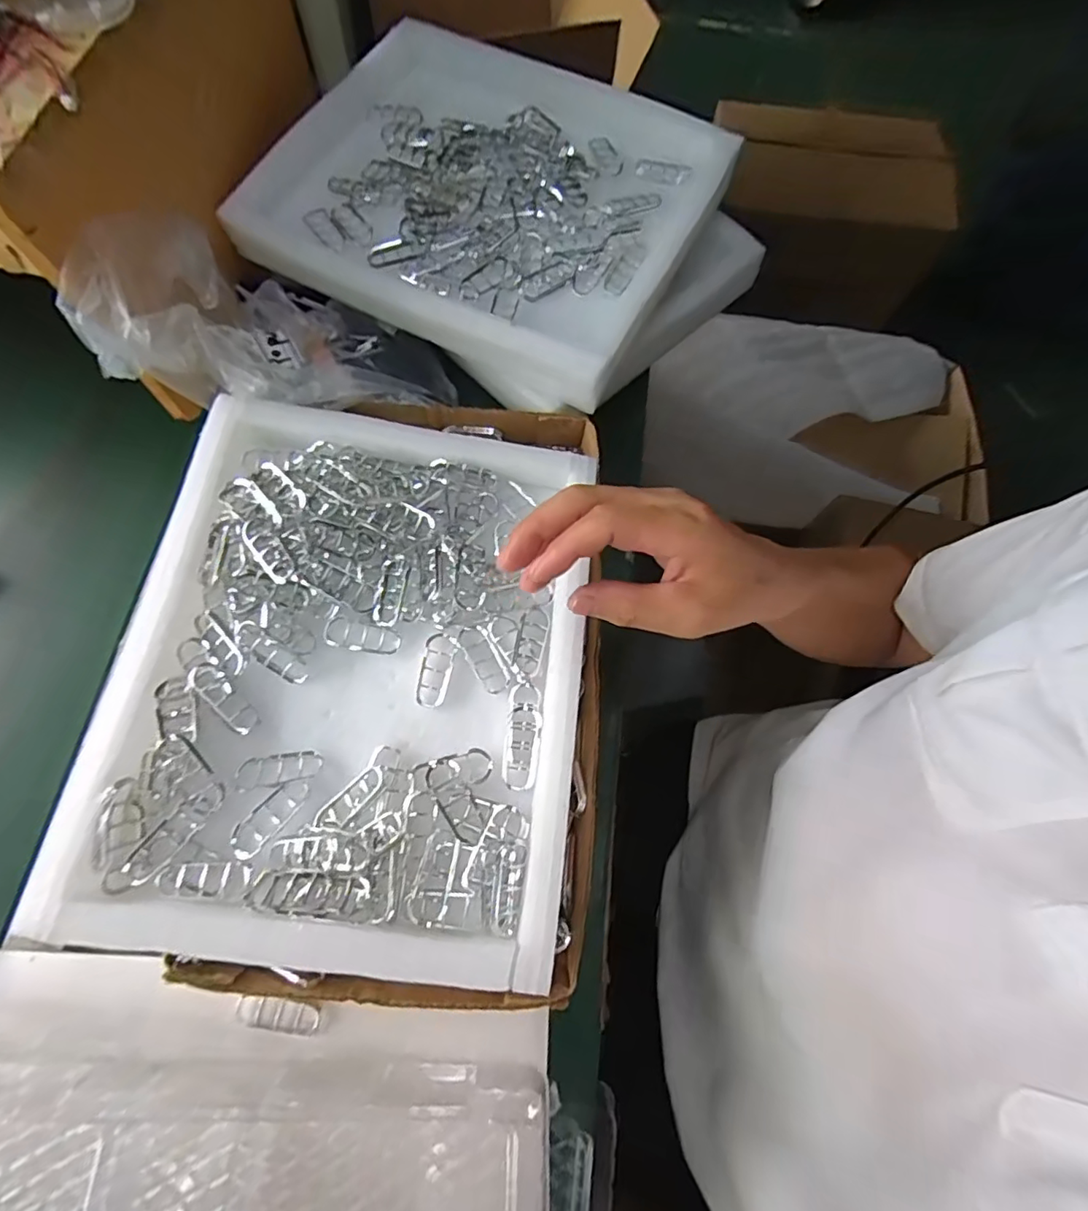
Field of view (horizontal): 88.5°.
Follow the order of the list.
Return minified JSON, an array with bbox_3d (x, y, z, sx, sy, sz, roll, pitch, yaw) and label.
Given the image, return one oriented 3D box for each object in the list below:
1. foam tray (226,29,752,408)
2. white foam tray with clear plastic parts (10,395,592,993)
[{"bbox_3d":[-0.050,-0.359,0.501,0.373,0.060,0.293,25,72,6],"label":"foam tray"},{"bbox_3d":[-0.121,0.034,0.366,0.292,0.046,0.355,6,72,2],"label":"white foam tray with clear plastic parts"}]

